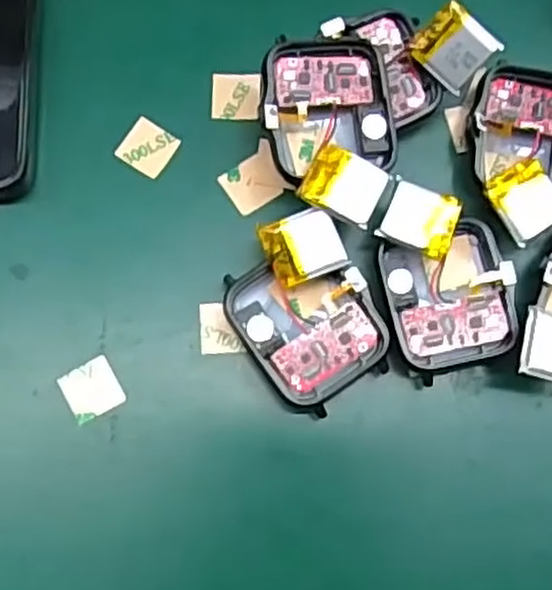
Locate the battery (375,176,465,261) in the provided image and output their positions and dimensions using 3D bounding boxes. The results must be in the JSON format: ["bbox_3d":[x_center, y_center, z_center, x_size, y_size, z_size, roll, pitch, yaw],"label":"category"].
[{"bbox_3d":[0.042,-0.022,0.224,0.021,0.009,0.020,22,77,1],"label":"battery"}]

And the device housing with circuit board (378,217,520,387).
[{"bbox_3d":[0.052,0.001,0.224,0.038,0.011,0.042,-19,79,-8],"label":"device housing with circuit board"}]

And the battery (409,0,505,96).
[{"bbox_3d":[0.053,-0.073,0.222,0.020,0.004,0.020,42,120,-6],"label":"battery"}]

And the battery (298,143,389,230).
[{"bbox_3d":[0.020,-0.031,0.211,0.022,0.004,0.019,29,73,3],"label":"battery"}]

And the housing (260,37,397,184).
[{"bbox_3d":[0.015,-0.056,0.223,0.038,0.009,0.039,-7,88,-10],"label":"housing"}]

